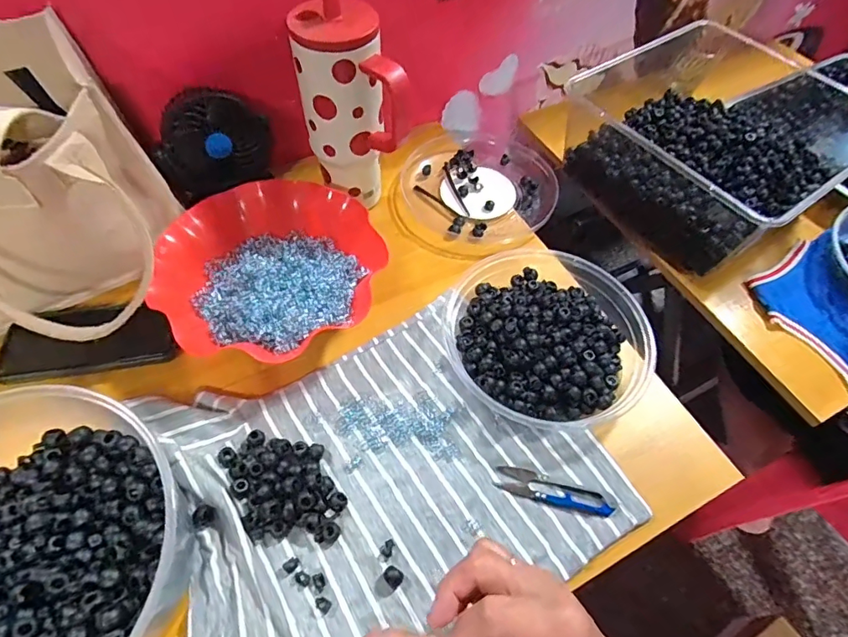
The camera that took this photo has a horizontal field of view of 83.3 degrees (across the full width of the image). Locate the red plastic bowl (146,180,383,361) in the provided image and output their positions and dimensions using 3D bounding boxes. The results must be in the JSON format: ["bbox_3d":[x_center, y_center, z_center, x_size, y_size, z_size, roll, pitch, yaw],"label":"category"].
[{"bbox_3d":[-0.159,-0.048,0.508,0.217,0.061,0.211,1,56,-2],"label":"red plastic bowl"}]

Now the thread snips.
[{"bbox_3d":[0.113,0.151,0.416,0.098,0.006,0.024,18,58,9],"label":"thread snips"}]

